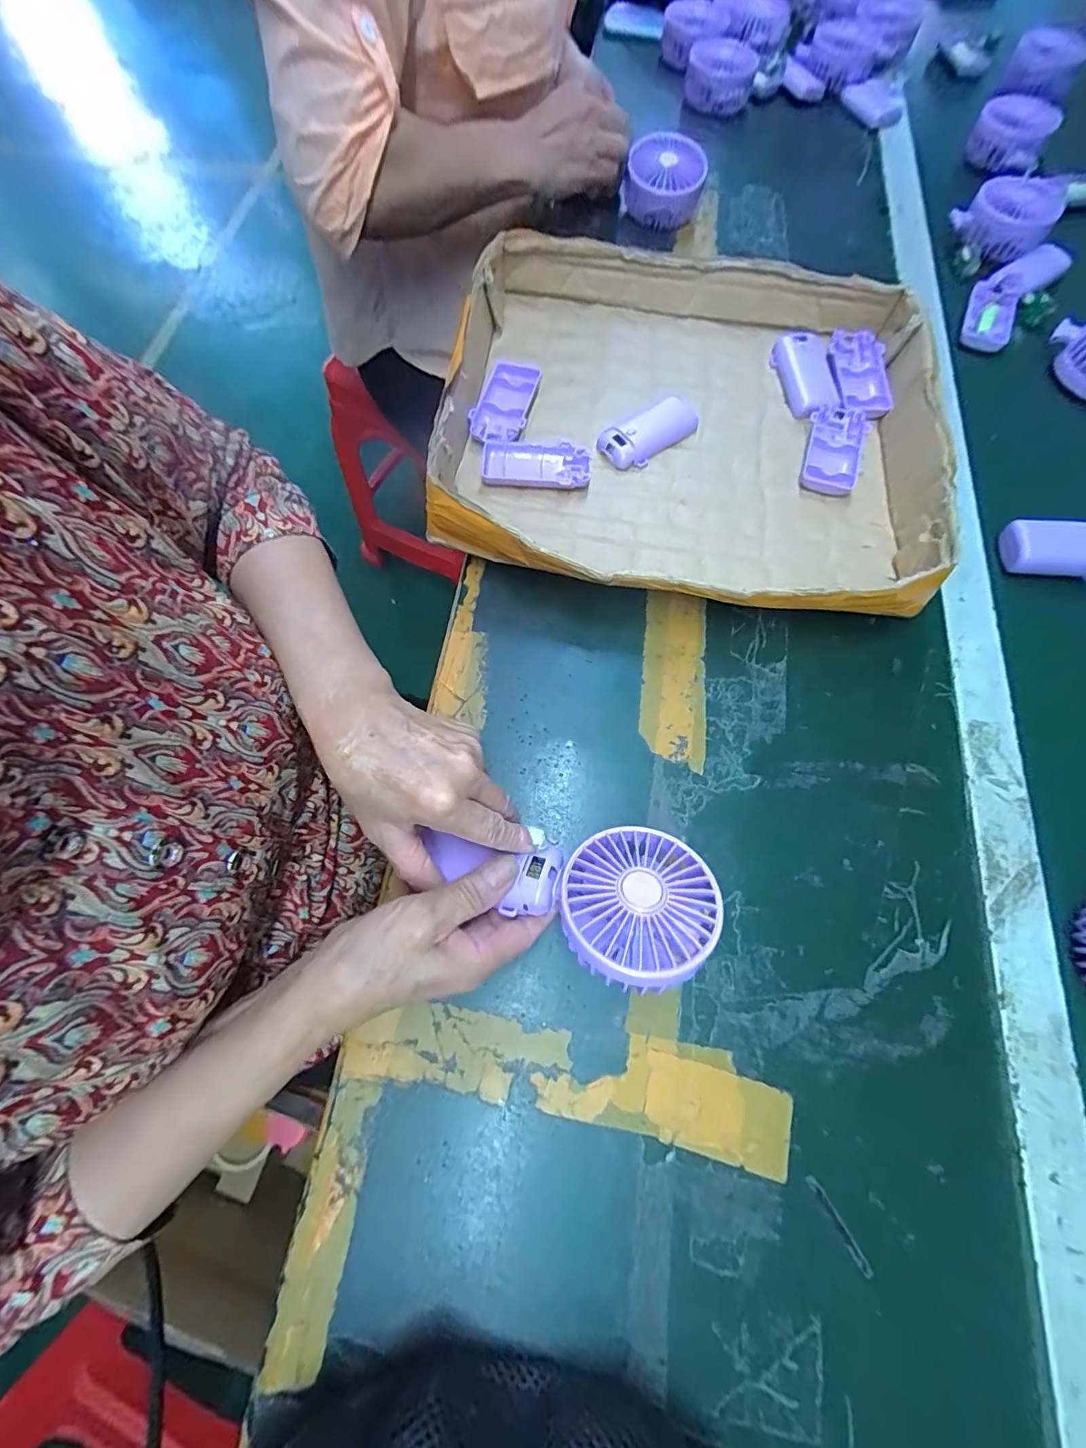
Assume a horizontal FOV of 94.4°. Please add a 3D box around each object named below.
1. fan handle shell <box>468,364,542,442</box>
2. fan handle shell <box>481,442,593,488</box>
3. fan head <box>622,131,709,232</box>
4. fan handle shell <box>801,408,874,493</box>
[{"bbox_3d":[-0.035,-0.292,0.460,0.048,0.013,0.091,13,71,3],"label":"fan handle shell"},{"bbox_3d":[-0.006,-0.227,0.442,0.094,0.009,0.047,3,71,0],"label":"fan handle shell"},{"bbox_3d":[0.137,-0.615,0.575,0.088,0.055,0.085,12,70,4],"label":"fan head"},{"bbox_3d":[0.262,-0.248,0.454,0.048,0.011,0.096,20,71,6],"label":"fan handle shell"}]

